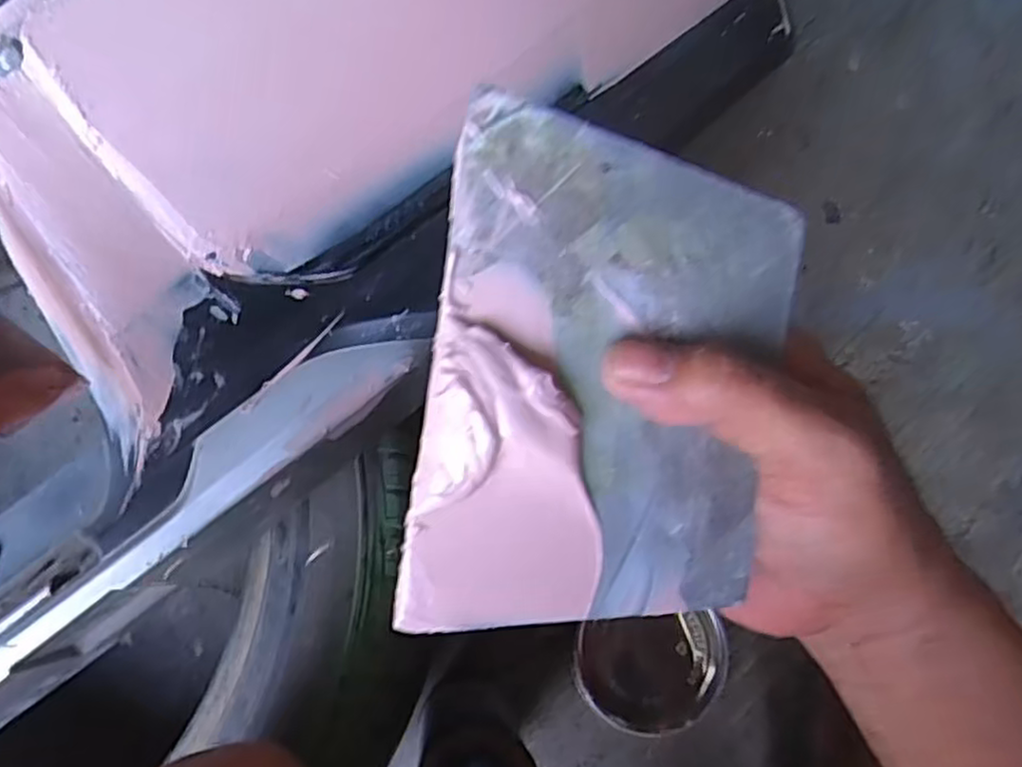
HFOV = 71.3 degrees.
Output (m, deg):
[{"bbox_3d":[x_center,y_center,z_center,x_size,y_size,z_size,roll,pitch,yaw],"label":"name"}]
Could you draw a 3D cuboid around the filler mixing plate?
[{"bbox_3d":[0.027,0.000,0.194,0.095,0.010,0.136,8,90,-8],"label":"filler mixing plate"}]

